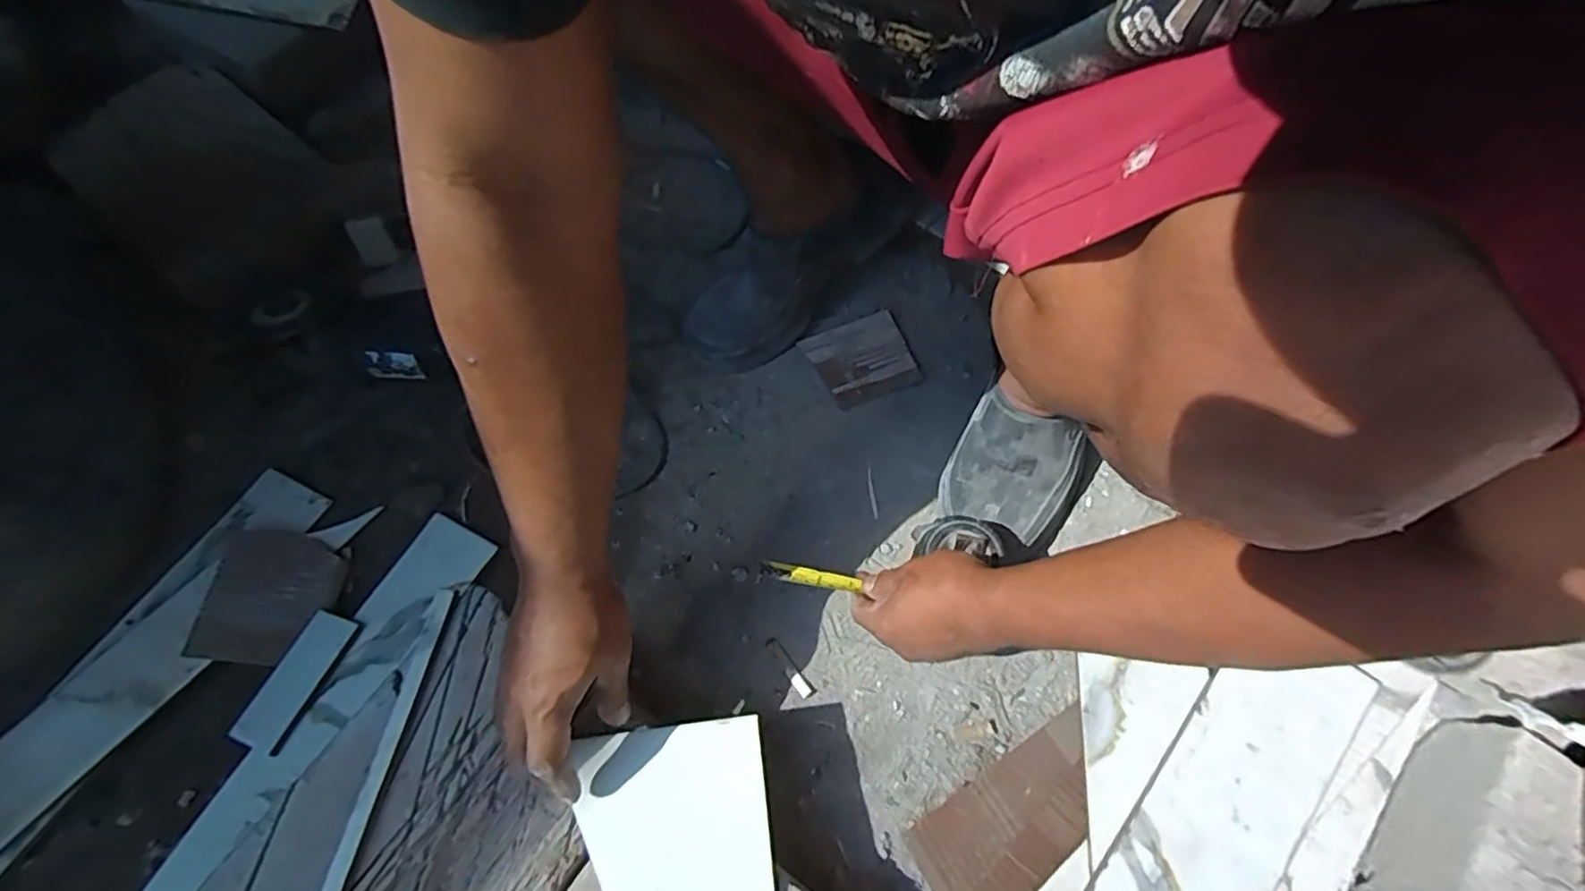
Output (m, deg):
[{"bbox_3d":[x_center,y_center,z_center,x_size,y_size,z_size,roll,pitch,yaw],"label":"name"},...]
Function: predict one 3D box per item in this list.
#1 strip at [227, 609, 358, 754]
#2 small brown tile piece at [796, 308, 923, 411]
[{"bbox_3d":[-0.422,0.196,0.562,0.046,0.009,0.112,21,64,12],"label":"strip"},{"bbox_3d":[0.071,-0.087,0.672,0.096,0.005,0.094,-24,64,-6],"label":"small brown tile piece"}]

